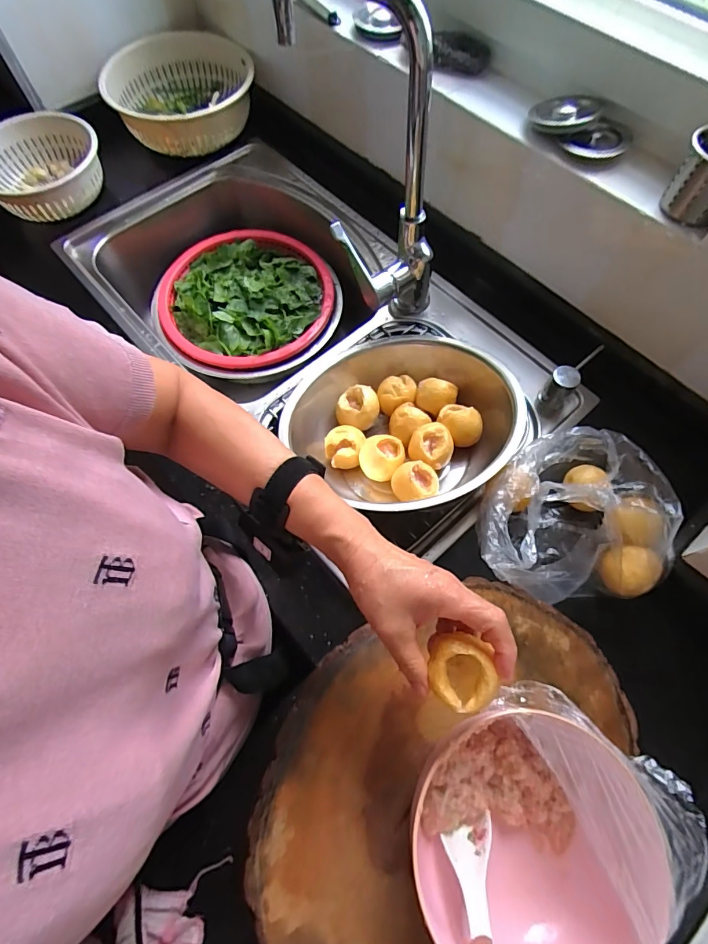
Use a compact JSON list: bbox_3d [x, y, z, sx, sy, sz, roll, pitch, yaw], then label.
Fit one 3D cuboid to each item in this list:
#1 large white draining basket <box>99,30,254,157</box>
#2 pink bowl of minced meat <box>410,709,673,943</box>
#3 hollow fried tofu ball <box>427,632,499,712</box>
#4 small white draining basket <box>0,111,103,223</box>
[{"bbox_3d":[-0.328,-0.725,0.854,0.272,0.084,0.273,-9,67,-3],"label":"large white draining basket"},{"bbox_3d":[0.139,0.289,0.350,0.166,0.075,0.173,0,67,0],"label":"pink bowl of minced meat"},{"bbox_3d":[0.076,0.148,0.323,0.044,0.041,0.047,0,67,0],"label":"hollow fried tofu ball"},{"bbox_3d":[-0.552,-0.541,0.789,0.213,0.077,0.213,-8,67,-3],"label":"small white draining basket"}]

